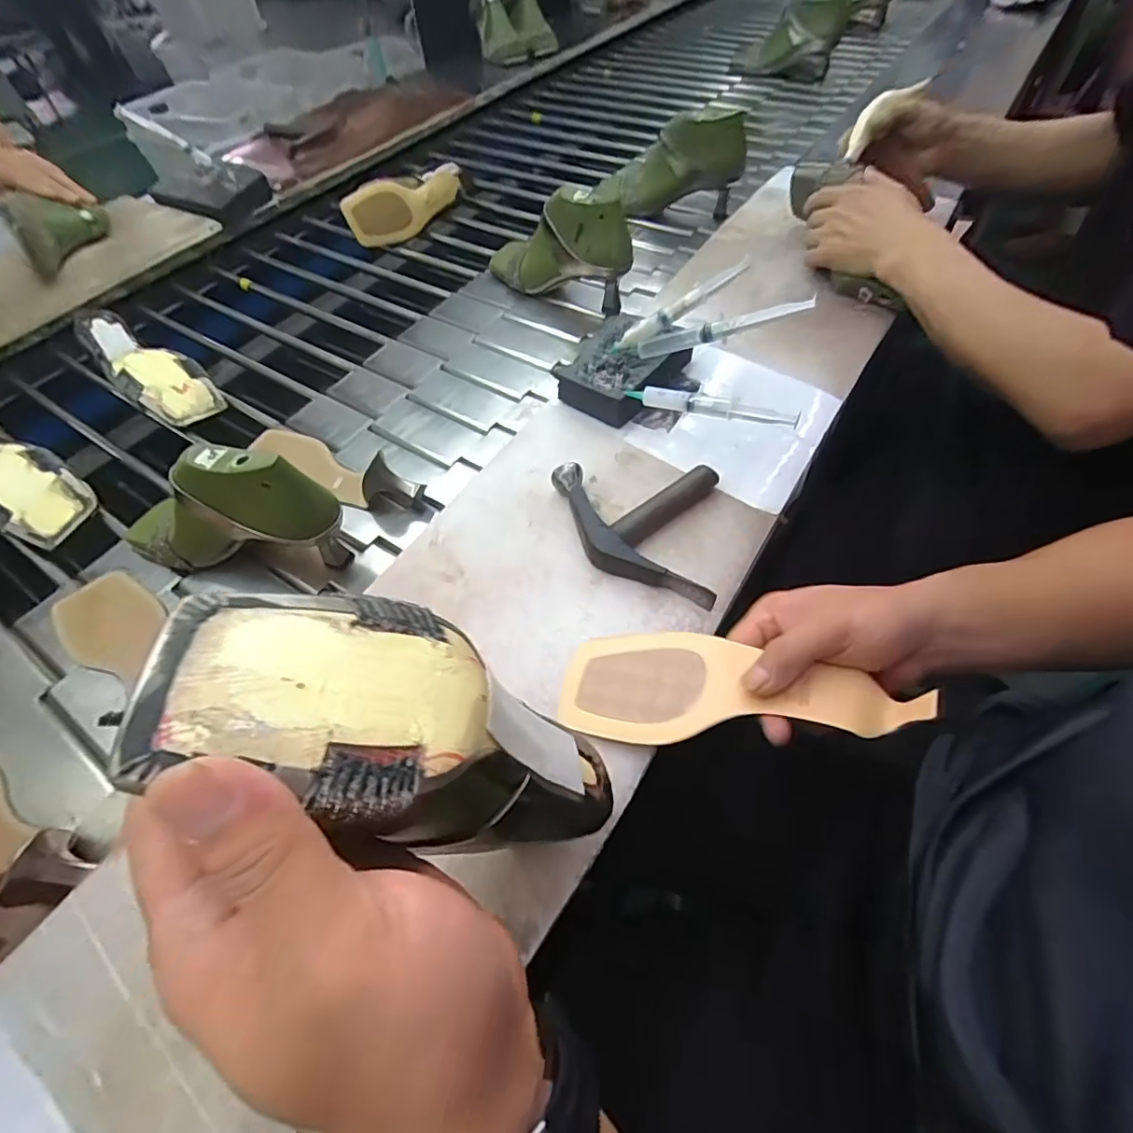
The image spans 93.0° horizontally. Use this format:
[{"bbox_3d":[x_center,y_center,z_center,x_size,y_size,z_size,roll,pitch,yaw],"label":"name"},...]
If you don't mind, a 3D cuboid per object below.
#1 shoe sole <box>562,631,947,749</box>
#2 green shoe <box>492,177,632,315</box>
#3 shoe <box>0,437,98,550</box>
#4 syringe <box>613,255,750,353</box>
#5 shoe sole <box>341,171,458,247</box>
[{"bbox_3d":[0.103,0.078,0.345,0.215,0.010,0.076,-1,55,20],"label":"shoe sole"},{"bbox_3d":[-0.018,-0.418,0.699,0.202,0.142,0.071,34,64,23],"label":"green shoe"},{"bbox_3d":[-0.592,-0.095,0.566,0.223,0.060,0.086,26,62,19],"label":"shoe"},{"bbox_3d":[0.109,-0.249,0.516,0.143,0.016,0.016,-30,56,13],"label":"syringe"},{"bbox_3d":[-0.250,-0.577,0.860,0.052,0.079,0.194,38,66,25],"label":"shoe sole"}]

